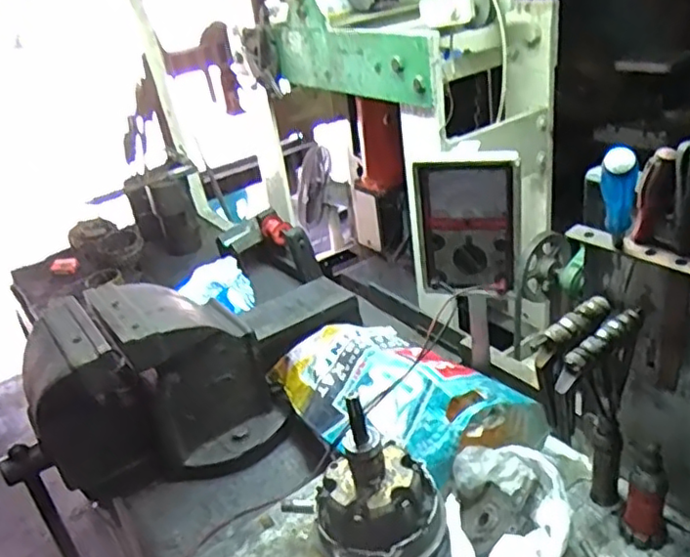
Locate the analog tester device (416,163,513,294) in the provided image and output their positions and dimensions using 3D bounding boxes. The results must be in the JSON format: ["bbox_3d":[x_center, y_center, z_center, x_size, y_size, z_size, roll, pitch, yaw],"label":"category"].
[{"bbox_3d":[0.145,-0.061,0.754,0.104,0.151,0.035,8,33,28],"label":"analog tester device"}]

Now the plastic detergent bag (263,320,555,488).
[{"bbox_3d":[0.064,0.154,0.882,0.196,0.105,0.392,-31,36,-35],"label":"plastic detergent bag"}]

